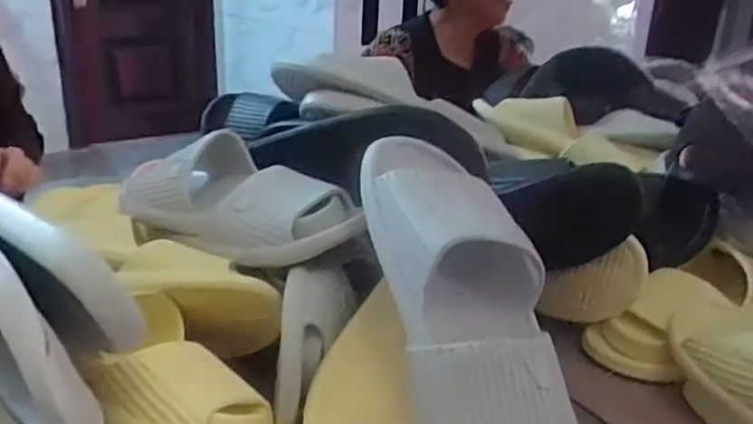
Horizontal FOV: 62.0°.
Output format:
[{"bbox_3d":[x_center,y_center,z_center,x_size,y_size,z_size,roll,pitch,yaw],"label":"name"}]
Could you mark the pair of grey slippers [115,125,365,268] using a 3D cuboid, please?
[{"bbox_3d":[-0.132,-0.016,0.598,0.248,0.072,0.121,18,26,34],"label":"pair of grey slippers"}]

